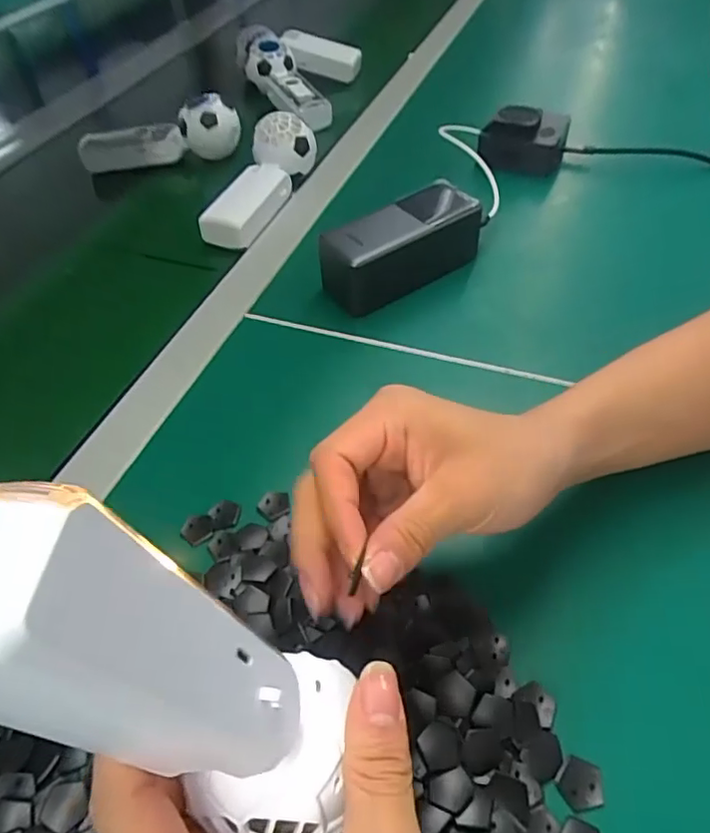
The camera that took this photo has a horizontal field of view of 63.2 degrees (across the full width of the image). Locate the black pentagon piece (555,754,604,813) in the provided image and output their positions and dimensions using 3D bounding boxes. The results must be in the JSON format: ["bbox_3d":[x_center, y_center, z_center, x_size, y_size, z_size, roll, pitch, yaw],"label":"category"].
[{"bbox_3d":[0.096,0.155,0.243,0.018,0.004,0.020,32,57,28],"label":"black pentagon piece"}]

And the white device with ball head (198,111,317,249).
[{"bbox_3d":[-0.096,-0.235,0.559,0.056,0.055,0.158,15,51,16],"label":"white device with ball head"}]

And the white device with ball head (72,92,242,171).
[{"bbox_3d":[-0.220,-0.319,0.661,0.177,0.069,0.056,-3,48,1],"label":"white device with ball head"}]

